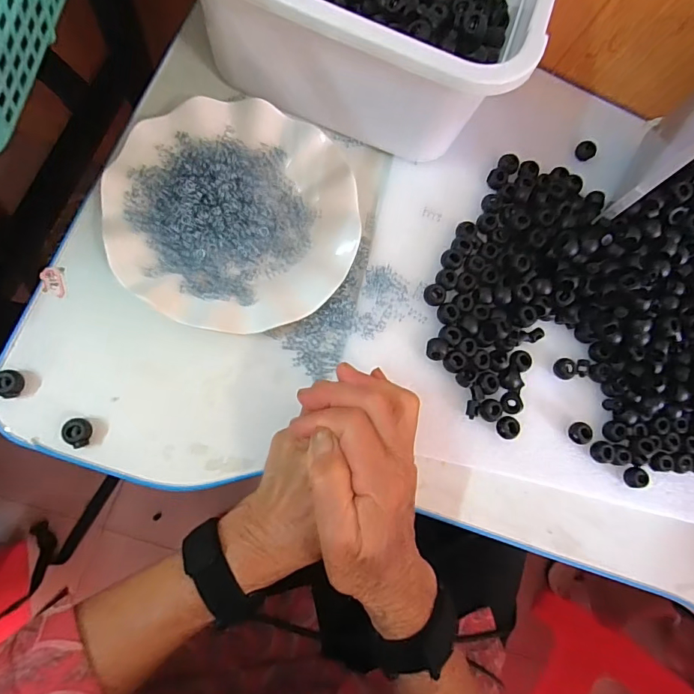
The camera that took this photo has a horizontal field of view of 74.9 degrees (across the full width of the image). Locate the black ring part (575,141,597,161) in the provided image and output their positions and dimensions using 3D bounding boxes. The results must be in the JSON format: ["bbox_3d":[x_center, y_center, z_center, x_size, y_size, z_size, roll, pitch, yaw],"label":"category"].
[{"bbox_3d":[0.224,-0.184,0.424,0.014,0.011,0.017,-37,89,-15],"label":"black ring part"}]

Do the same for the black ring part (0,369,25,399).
[{"bbox_3d":[-0.225,0.025,0.305,0.015,0.015,0.018,14,77,-9],"label":"black ring part"}]

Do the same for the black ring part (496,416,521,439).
[{"bbox_3d":[0.128,0.064,0.360,0.016,0.012,0.017,4,79,-11],"label":"black ring part"}]

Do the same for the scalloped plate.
[{"bbox_3d":[-0.082,-0.101,0.342,0.178,0.020,0.175,-16,83,-14],"label":"scalloped plate"}]

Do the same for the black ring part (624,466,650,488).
[{"bbox_3d":[0.238,0.107,0.372,0.013,0.013,0.016,6,79,-11],"label":"black ring part"}]

